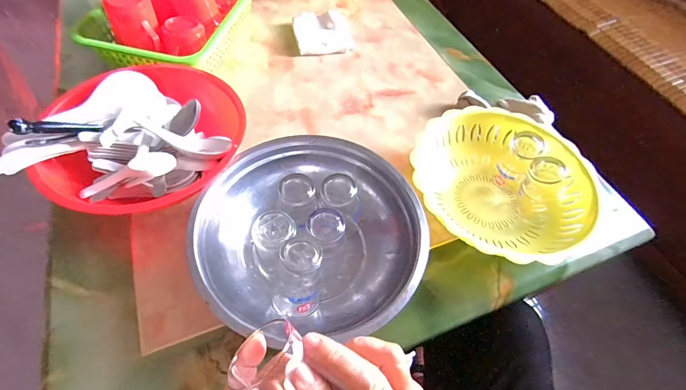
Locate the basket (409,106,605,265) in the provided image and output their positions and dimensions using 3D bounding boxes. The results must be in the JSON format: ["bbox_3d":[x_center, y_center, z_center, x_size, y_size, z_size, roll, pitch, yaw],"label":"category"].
[{"bbox_3d":[0.213,-0.011,0.482,0.230,0.075,0.242,-7,58,-9],"label":"basket"}]

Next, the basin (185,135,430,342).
[{"bbox_3d":[-0.037,0.047,0.424,0.255,0.073,0.232,2,57,-3],"label":"basin"}]

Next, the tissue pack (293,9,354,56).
[{"bbox_3d":[-0.038,-0.332,0.707,0.120,0.024,0.133,-9,58,-10],"label":"tissue pack"}]

